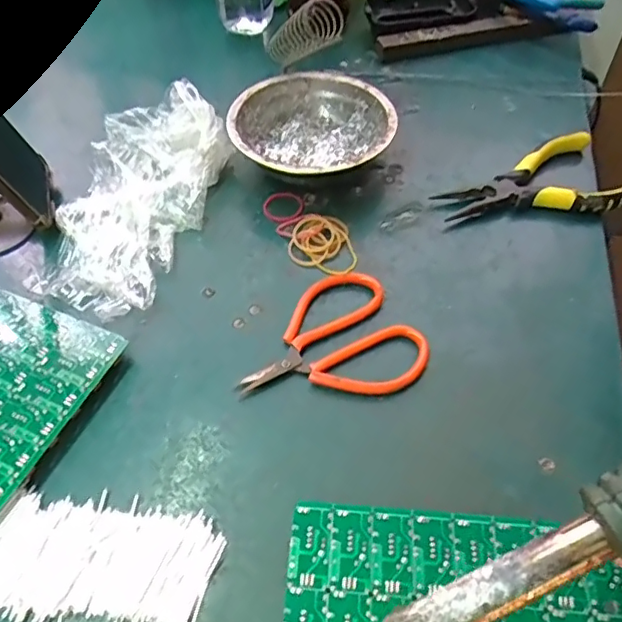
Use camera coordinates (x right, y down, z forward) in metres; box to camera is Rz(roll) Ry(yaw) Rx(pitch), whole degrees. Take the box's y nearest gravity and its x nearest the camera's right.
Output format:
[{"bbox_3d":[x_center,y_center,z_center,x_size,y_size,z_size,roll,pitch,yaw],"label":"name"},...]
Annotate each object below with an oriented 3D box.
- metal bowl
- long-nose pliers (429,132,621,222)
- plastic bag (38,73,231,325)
[{"bbox_3d":[0.001,-0.136,0.445,0.120,0.042,0.120,1,53,-1],"label":"metal bowl"},{"bbox_3d":[0.169,-0.090,0.423,0.135,0.026,0.071,-17,56,-14],"label":"long-nose pliers"},{"bbox_3d":[-0.127,-0.089,0.410,0.101,0.039,0.197,11,54,6],"label":"plastic bag"}]

